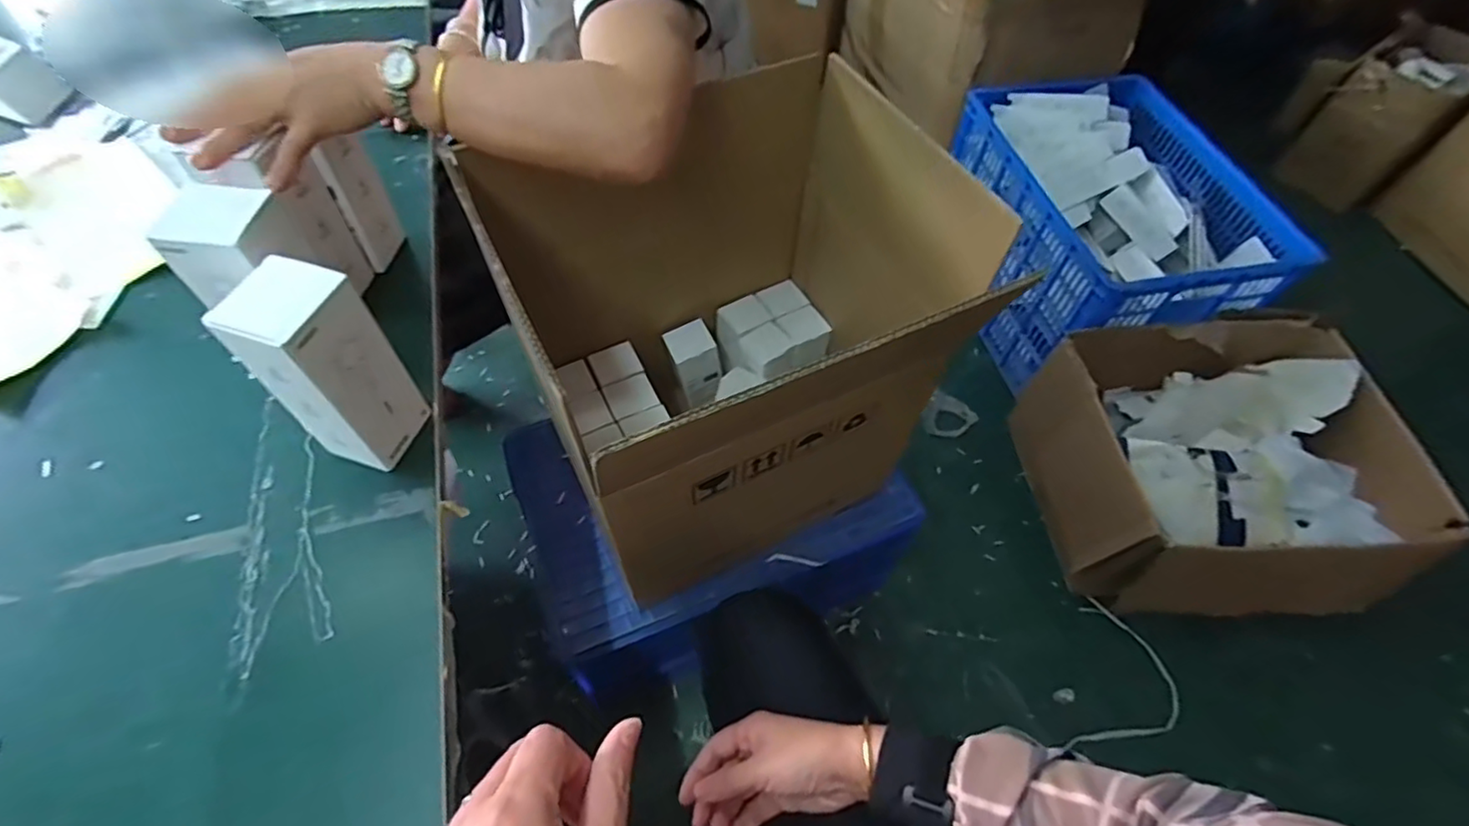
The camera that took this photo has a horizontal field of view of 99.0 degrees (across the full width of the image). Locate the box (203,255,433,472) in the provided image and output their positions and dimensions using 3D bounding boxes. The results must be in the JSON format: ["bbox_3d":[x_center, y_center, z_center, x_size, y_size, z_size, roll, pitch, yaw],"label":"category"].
[{"bbox_3d":[-0.301,-0.027,0.476,0.066,0.171,0.073,11,56,3],"label":"box"}]

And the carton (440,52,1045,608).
[{"bbox_3d":[-0.012,-0.096,0.816,0.411,0.525,0.401,-27,62,-19],"label":"carton"}]

